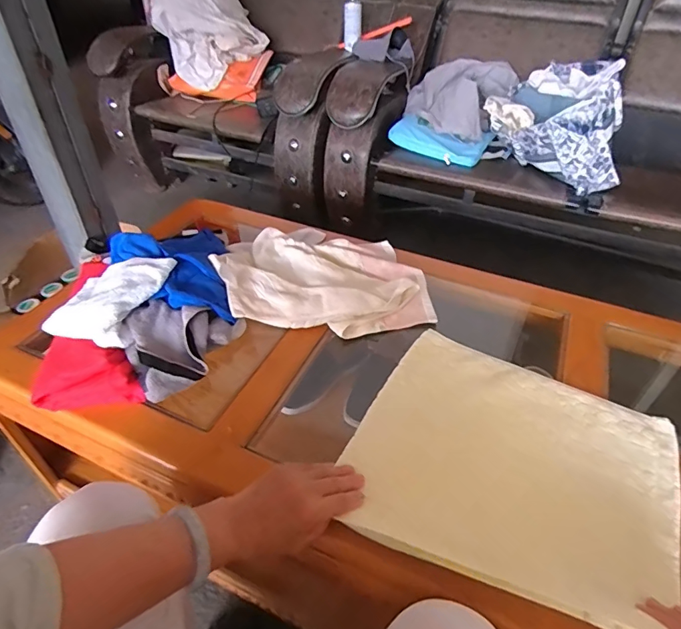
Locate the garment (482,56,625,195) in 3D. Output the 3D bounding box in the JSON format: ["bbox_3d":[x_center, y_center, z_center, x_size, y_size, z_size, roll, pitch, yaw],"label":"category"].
[{"bbox_3d":[0.574,-0.518,1.216,0.347,0.250,0.249,16,43,16],"label":"garment"}]

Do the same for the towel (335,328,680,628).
[{"bbox_3d":[0.200,0.161,0.527,0.344,0.075,0.311,18,44,19],"label":"towel"}]

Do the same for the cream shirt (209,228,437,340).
[{"bbox_3d":[-0.022,-0.081,0.786,0.337,0.072,0.264,3,41,1],"label":"cream shirt"}]

